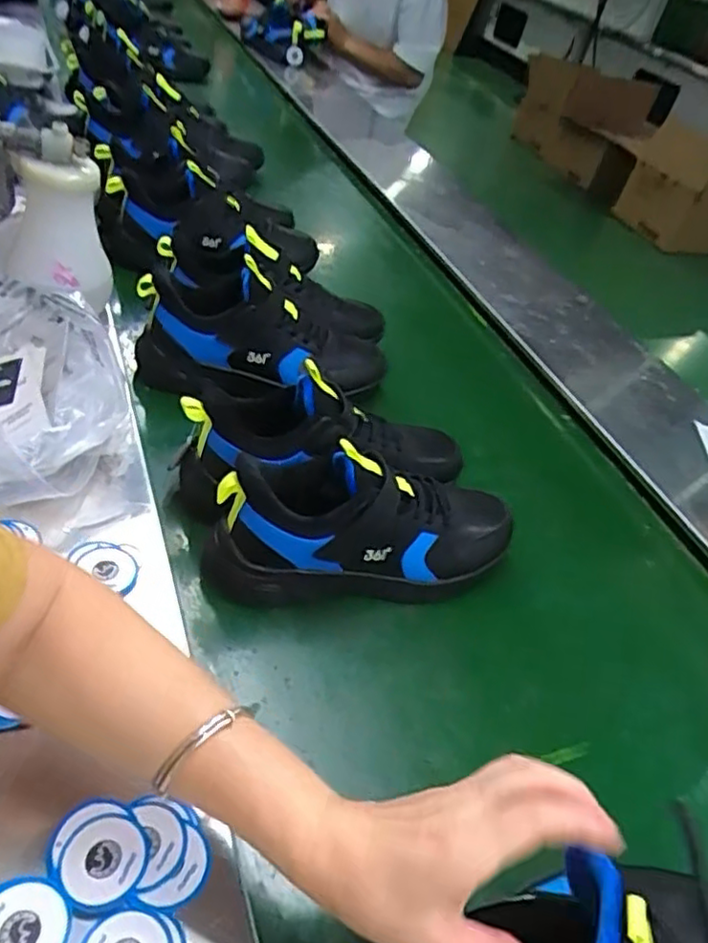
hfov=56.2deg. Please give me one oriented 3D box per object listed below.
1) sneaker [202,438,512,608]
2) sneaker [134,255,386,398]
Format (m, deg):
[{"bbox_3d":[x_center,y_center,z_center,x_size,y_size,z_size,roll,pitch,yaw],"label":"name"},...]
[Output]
[{"bbox_3d":[0.019,0.049,0.607,0.289,0.146,0.091,4,37,-24],"label":"sneaker"},{"bbox_3d":[-0.100,-0.161,0.752,0.278,0.120,0.109,1,39,-7],"label":"sneaker"}]

